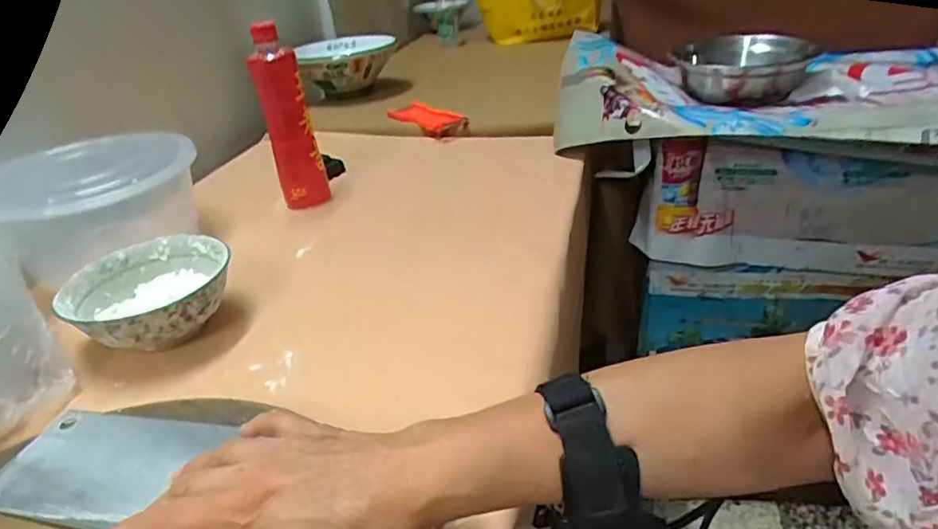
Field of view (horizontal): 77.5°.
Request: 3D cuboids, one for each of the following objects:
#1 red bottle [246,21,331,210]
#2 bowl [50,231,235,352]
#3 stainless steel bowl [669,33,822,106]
[{"bbox_3d":[-0.234,-0.187,0.752,0.057,0.224,0.050,-17,32,-17],"label":"red bottle"},{"bbox_3d":[-0.295,0.031,0.554,0.138,0.055,0.134,-5,31,3],"label":"bowl"},{"bbox_3d":[0.394,-0.280,0.844,0.196,0.077,0.211,7,33,22],"label":"stainless steel bowl"}]

